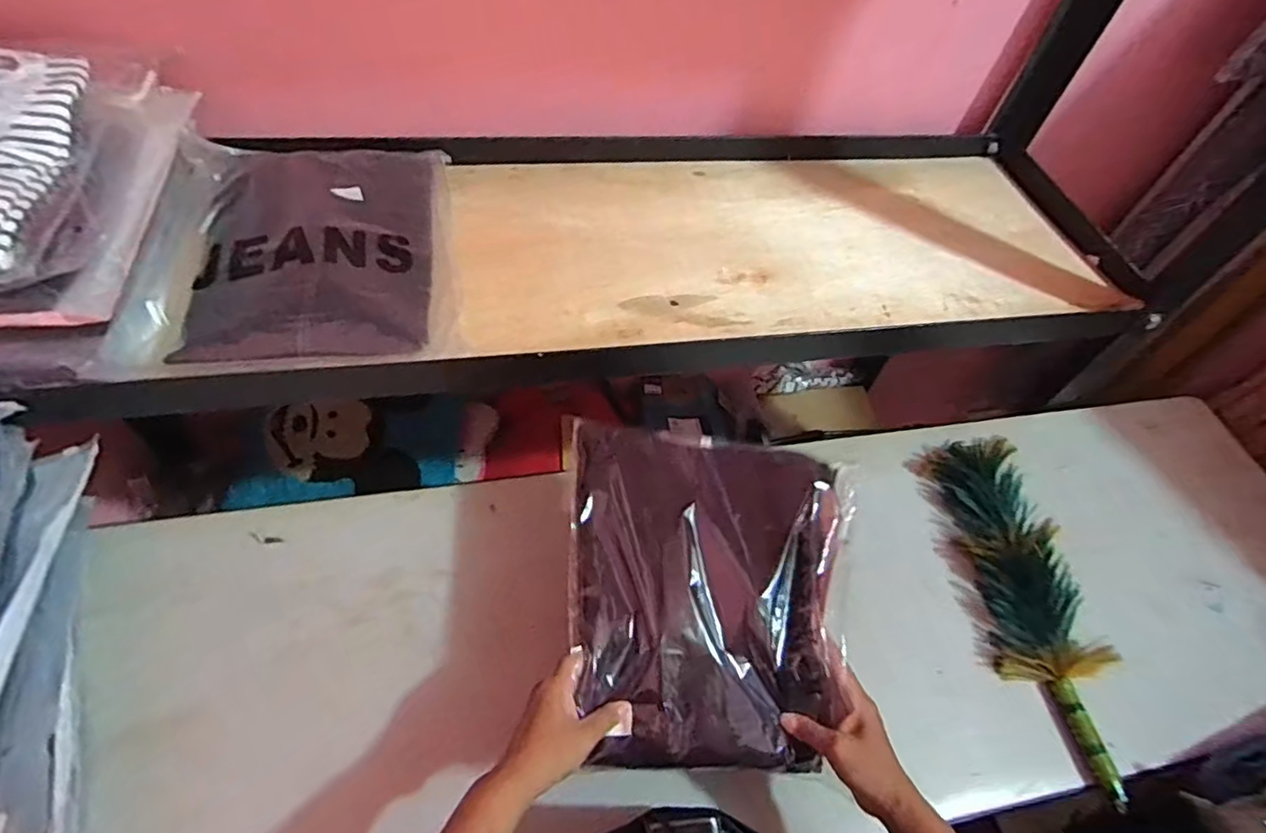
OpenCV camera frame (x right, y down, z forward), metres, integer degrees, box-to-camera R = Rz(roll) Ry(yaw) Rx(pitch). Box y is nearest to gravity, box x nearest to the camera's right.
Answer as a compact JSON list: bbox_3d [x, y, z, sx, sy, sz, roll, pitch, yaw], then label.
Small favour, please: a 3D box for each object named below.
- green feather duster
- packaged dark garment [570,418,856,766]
[{"bbox_3d":[0.451,0.197,0.715,0.104,0.063,0.395,-3,56,-7],"label":"green feather duster"},{"bbox_3d":[0.075,0.154,0.584,0.266,0.050,0.299,3,56,-3],"label":"packaged dark garment"}]

